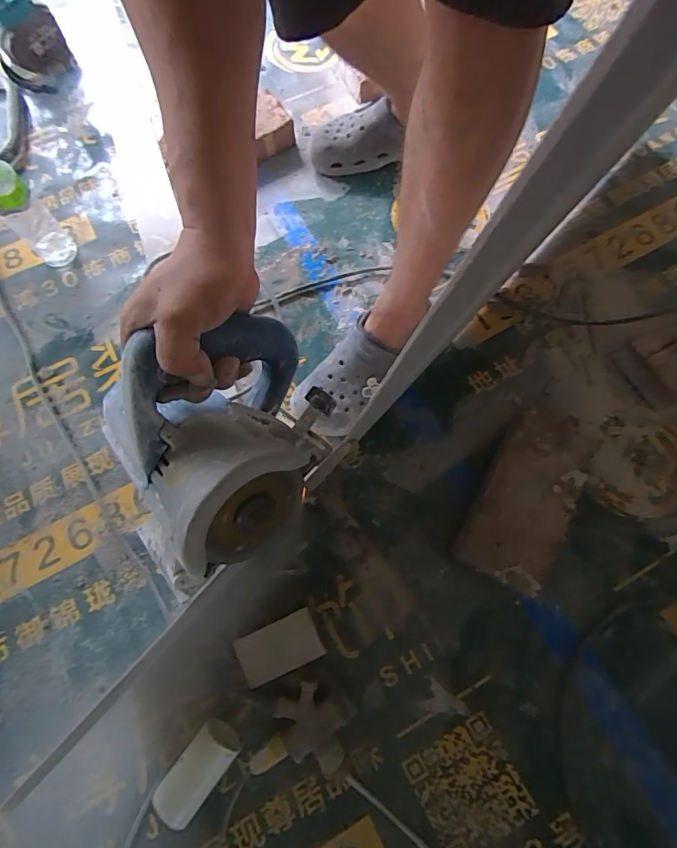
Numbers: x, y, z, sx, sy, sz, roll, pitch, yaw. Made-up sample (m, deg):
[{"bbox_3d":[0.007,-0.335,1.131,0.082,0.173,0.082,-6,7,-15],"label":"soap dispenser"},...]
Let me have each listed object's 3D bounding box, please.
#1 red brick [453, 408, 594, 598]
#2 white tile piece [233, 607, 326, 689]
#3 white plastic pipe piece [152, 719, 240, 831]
[{"bbox_3d":[0.244,0.094,0.577,0.105,0.051,0.224,26,74,9],"label":"red brick"},{"bbox_3d":[-0.073,0.277,0.548,0.099,0.011,0.058,-24,73,-6],"label":"white tile piece"},{"bbox_3d":[-0.152,0.382,0.490,0.050,0.046,0.097,35,76,12],"label":"white plastic pipe piece"}]

